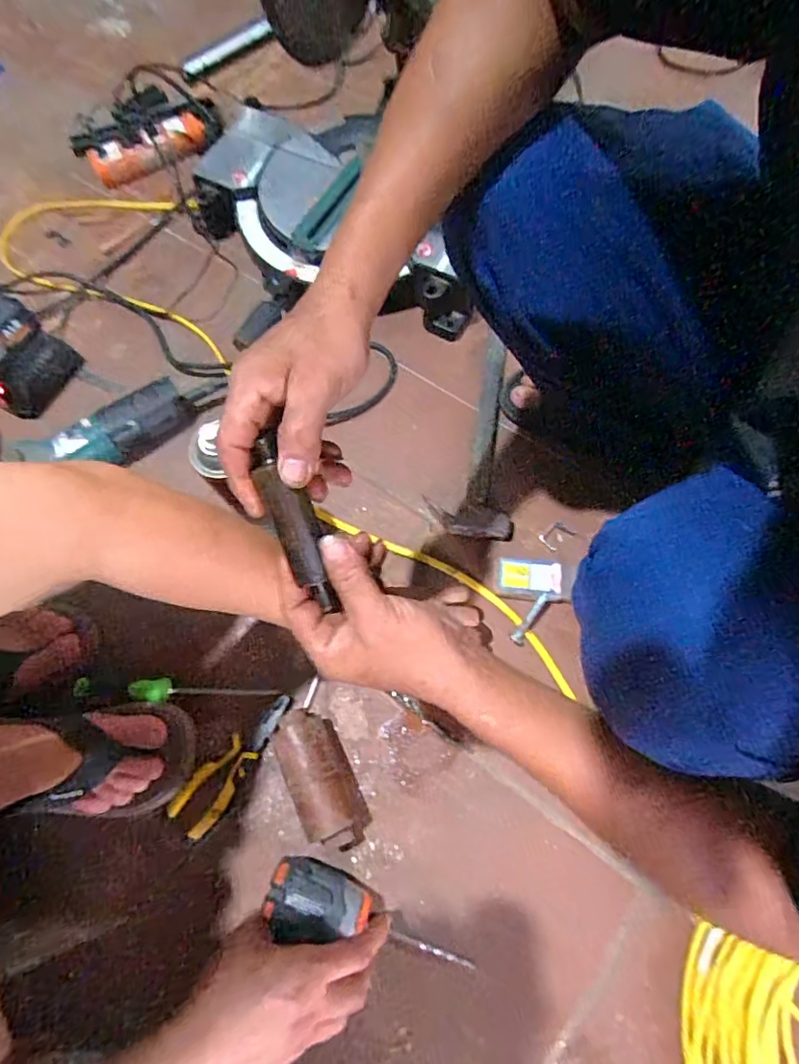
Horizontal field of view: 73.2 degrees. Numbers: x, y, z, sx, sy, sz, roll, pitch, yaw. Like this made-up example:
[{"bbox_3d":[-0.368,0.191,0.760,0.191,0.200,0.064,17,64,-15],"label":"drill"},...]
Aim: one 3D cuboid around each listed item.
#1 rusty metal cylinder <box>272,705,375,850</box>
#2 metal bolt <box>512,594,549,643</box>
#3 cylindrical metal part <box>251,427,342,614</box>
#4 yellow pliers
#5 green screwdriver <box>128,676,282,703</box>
[{"bbox_3d":[-0.080,0.254,0.555,0.061,0.063,0.139,-29,71,-7],"label":"rusty metal cylinder"},{"bbox_3d":[0.149,0.098,0.612,0.011,0.011,0.064,34,91,15],"label":"metal bolt"},{"bbox_3d":[-0.065,-0.005,0.343,0.025,0.021,0.120,-23,100,-7],"label":"cylindrical metal part"},{"bbox_3d":[-0.176,0.250,0.588,0.050,0.025,0.161,37,76,15],"label":"yellow pliers"},{"bbox_3d":[-0.220,0.181,0.608,0.165,0.019,0.027,2,70,4],"label":"green screwdriver"}]

